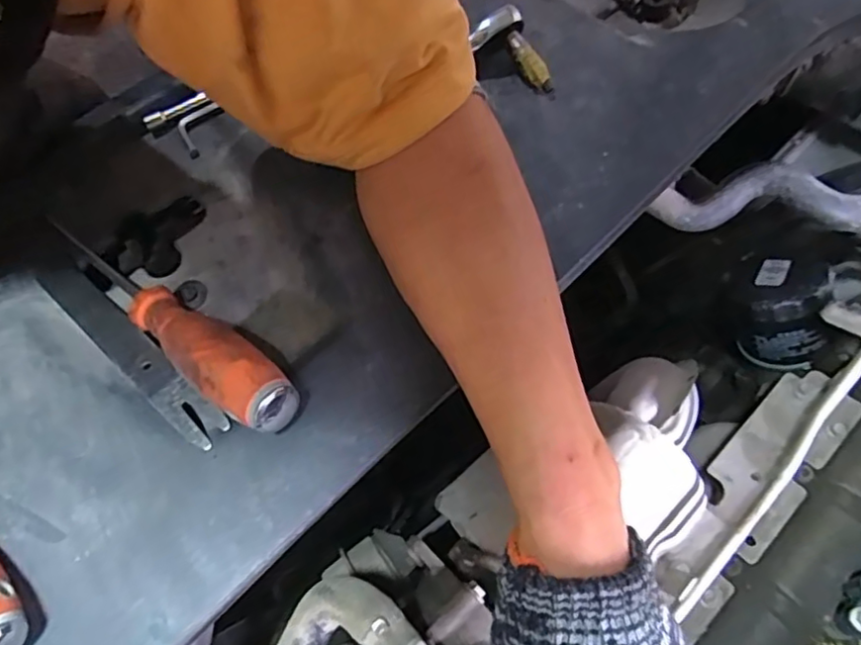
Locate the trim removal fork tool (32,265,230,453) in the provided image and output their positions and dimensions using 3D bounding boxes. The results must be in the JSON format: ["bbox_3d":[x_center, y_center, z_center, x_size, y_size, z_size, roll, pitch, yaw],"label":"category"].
[{"bbox_3d":[-0.168,0.011,0.329,0.170,0.007,0.022,33,69,28],"label":"trim removal fork tool"}]

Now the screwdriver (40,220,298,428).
[{"bbox_3d":[-0.151,-0.008,0.327,0.223,0.024,0.030,29,69,34],"label":"screwdriver"}]

